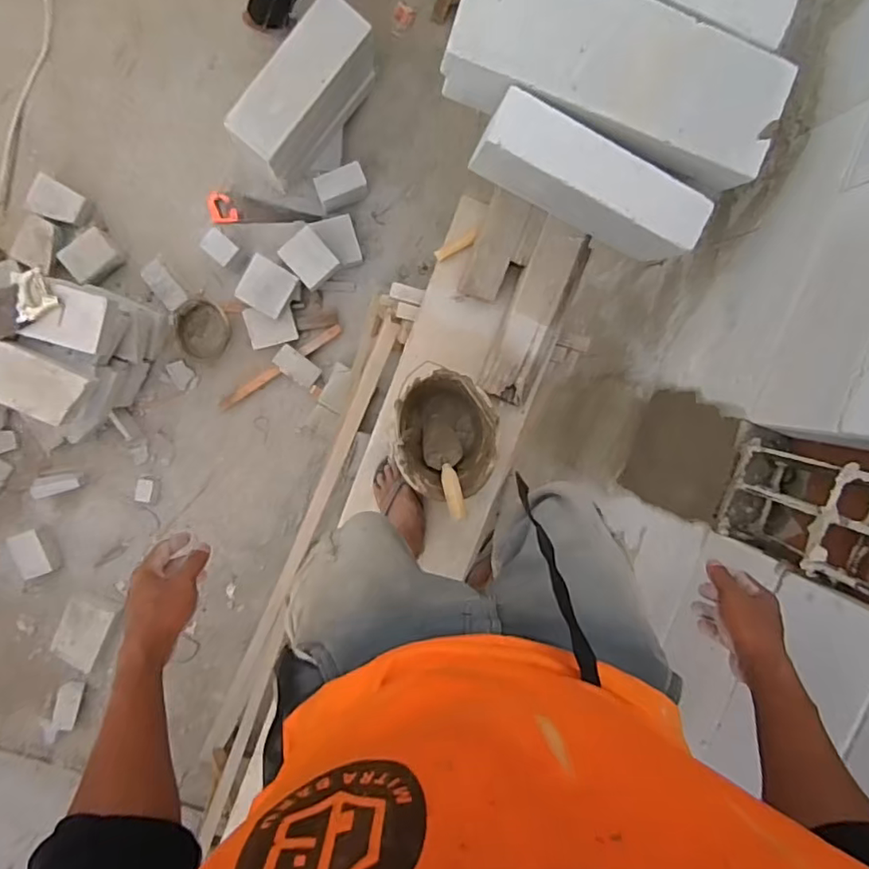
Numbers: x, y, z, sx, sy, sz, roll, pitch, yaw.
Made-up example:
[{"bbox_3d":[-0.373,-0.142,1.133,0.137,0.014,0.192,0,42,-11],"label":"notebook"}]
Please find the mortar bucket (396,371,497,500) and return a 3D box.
[{"bbox_3d":[0.014,-0.007,1.250,0.205,0.179,0.262,-6,97,-6],"label":"mortar bucket"}]

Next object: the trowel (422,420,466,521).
[{"bbox_3d":[0.029,0.070,1.238,0.085,0.274,0.088,-4,120,-6],"label":"trowel"}]

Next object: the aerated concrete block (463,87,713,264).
[{"bbox_3d":[0.286,-0.473,1.122,0.426,0.205,0.112,26,93,-8],"label":"aerated concrete block"}]

